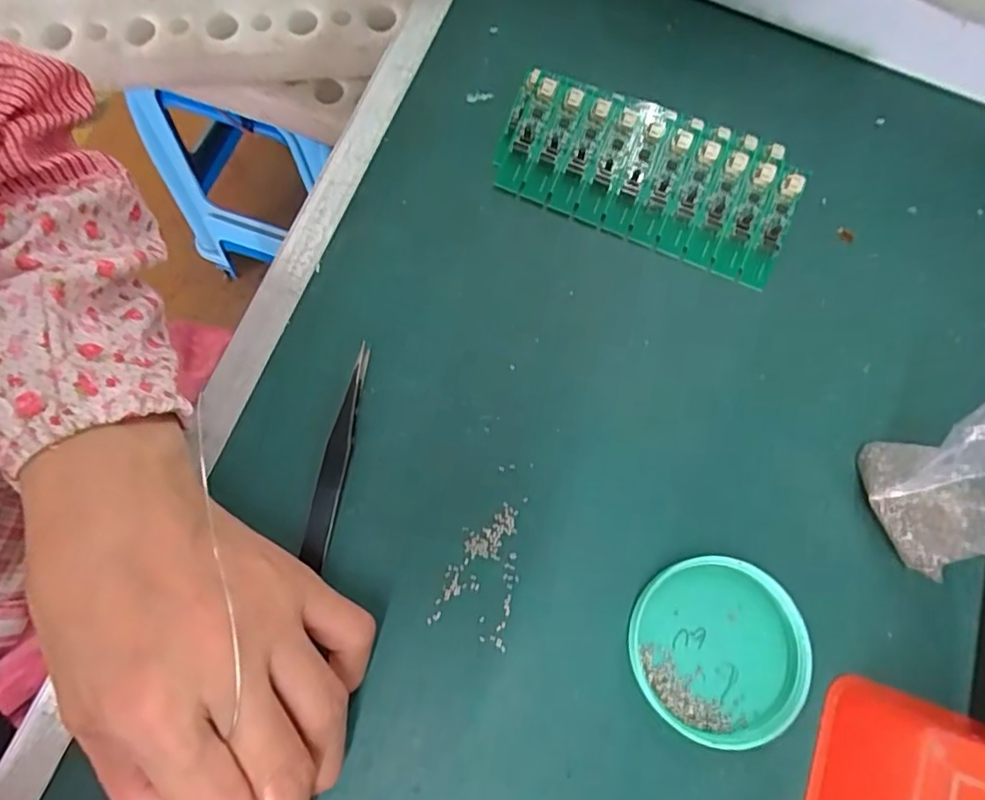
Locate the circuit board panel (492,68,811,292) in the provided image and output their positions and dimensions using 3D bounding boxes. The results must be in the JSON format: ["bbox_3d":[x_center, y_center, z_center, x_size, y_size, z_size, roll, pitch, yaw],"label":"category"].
[{"bbox_3d":[0.075,-0.114,0.289,0.143,0.021,0.071,21,74,5],"label":"circuit board panel"}]

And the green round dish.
[{"bbox_3d":[0.087,0.096,0.232,0.064,0.013,0.065,0,73,-1],"label":"green round dish"}]

